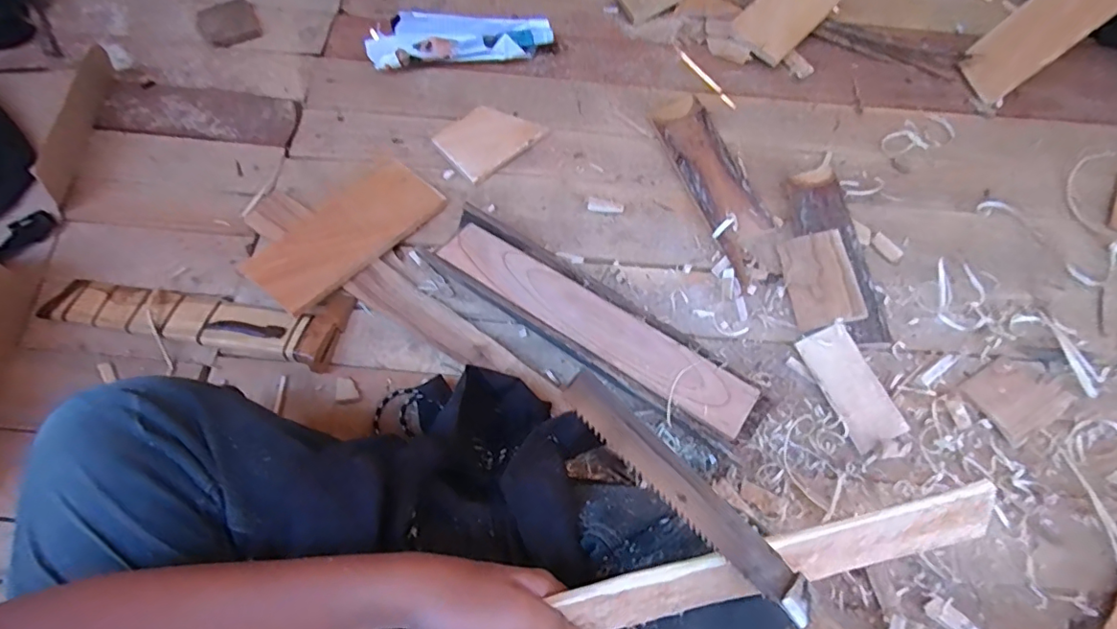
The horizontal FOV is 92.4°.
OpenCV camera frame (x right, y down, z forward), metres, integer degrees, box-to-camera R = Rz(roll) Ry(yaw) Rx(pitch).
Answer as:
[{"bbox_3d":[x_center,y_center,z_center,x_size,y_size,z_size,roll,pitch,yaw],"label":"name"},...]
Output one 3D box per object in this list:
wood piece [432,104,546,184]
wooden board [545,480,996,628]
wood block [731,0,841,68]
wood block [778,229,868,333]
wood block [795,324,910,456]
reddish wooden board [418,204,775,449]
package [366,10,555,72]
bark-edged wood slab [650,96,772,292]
[{"bbox_3d":[-0.096,-0.245,0.740,0.133,0.008,0.090,-42,85,-21],"label":"wood piece"},{"bbox_3d":[0.053,0.187,0.349,0.500,0.039,0.034,-12,66,-6],"label":"wooden board"},{"bbox_3d":[0.364,-0.479,0.840,0.095,0.015,0.206,43,77,5],"label":"wood block"},{"bbox_3d":[0.318,-0.044,0.654,0.073,0.010,0.122,-15,61,22],"label":"wood block"},{"bbox_3d":[0.331,0.081,0.606,0.058,0.008,0.134,-27,73,2],"label":"wood block"},{"bbox_3d":[0.038,0.016,0.611,0.403,0.065,0.092,35,69,13],"label":"reddish wooden board"},{"bbox_3d":[-0.146,-0.409,0.801,0.261,0.047,0.077,-9,66,-6],"label":"package"},{"bbox_3d":[0.213,-0.181,0.727,0.080,0.022,0.296,-17,67,-10],"label":"bark-edged wood slab"}]

